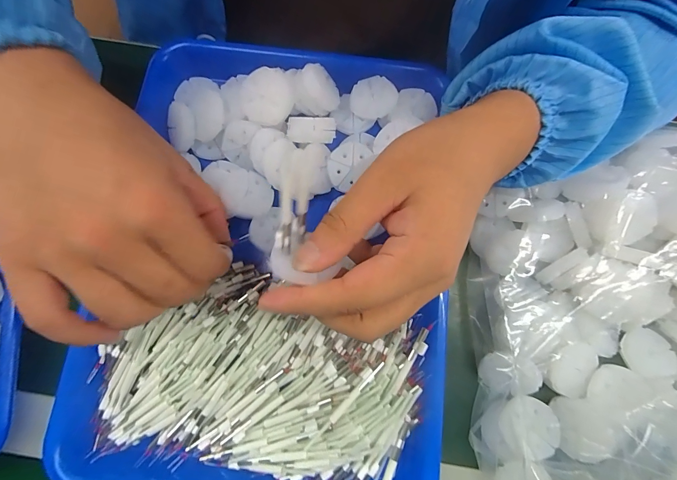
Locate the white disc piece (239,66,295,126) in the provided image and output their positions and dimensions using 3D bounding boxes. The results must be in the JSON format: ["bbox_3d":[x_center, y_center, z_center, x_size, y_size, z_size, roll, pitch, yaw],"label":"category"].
[{"bbox_3d":[-0.053,-0.105,0.241,0.037,0.008,0.039,0,102,1],"label":"white disc piece"}]

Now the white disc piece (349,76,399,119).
[{"bbox_3d":[0.028,-0.115,0.266,0.037,0.005,0.035,-2,83,18],"label":"white disc piece"}]

